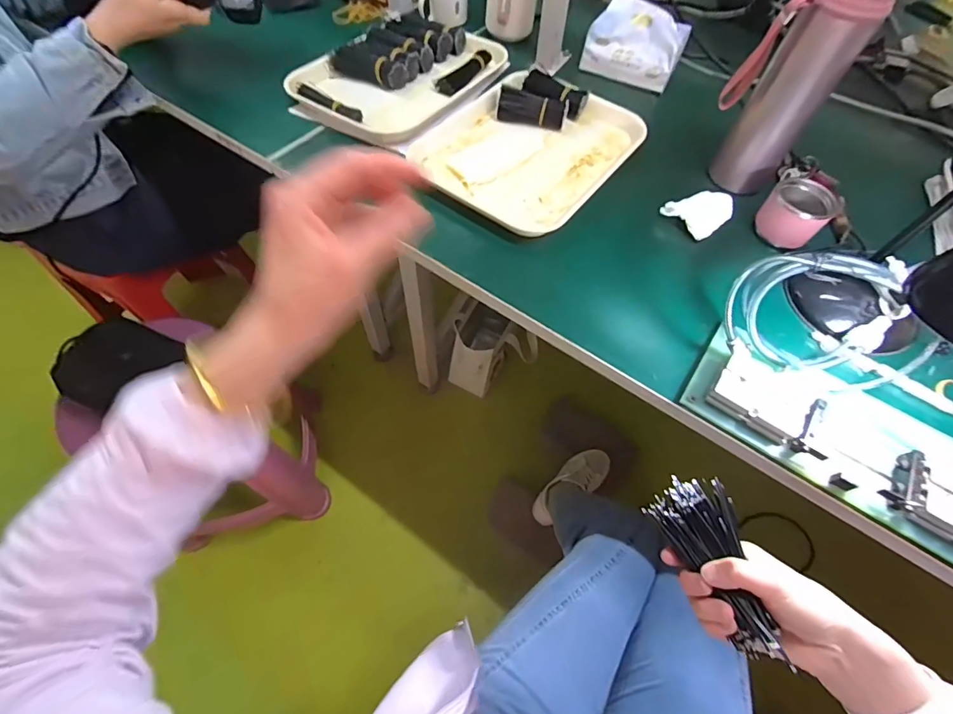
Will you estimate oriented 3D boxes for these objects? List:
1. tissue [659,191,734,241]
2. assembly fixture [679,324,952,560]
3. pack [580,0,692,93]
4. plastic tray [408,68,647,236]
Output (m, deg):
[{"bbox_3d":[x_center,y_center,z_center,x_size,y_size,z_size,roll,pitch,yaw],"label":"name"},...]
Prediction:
[{"bbox_3d":[0.278,-0.183,0.552,0.068,0.032,0.076,37,65,17],"label":"tissue"},{"bbox_3d":[0.338,0.071,0.402,0.269,0.039,0.108,33,64,15],"label":"assembly fixture"},{"bbox_3d":[0.249,-0.492,0.687,0.147,0.083,0.076,25,62,11],"label":"pack"},{"bbox_3d":[0.072,-0.287,0.600,0.232,0.023,0.277,34,64,15],"label":"plastic tray"}]

